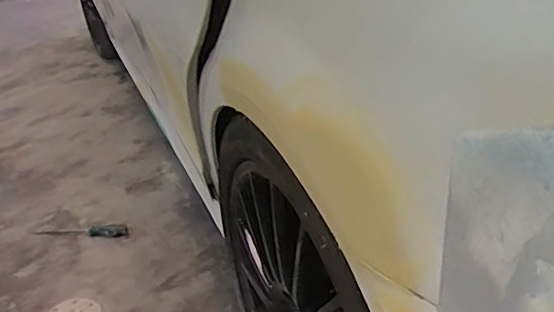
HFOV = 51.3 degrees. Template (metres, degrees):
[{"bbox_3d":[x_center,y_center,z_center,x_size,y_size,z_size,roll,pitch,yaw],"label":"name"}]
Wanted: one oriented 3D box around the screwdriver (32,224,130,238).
[{"bbox_3d":[-0.545,0.208,1.604,0.276,0.026,0.041,-2,28,10],"label":"screwdriver"}]

